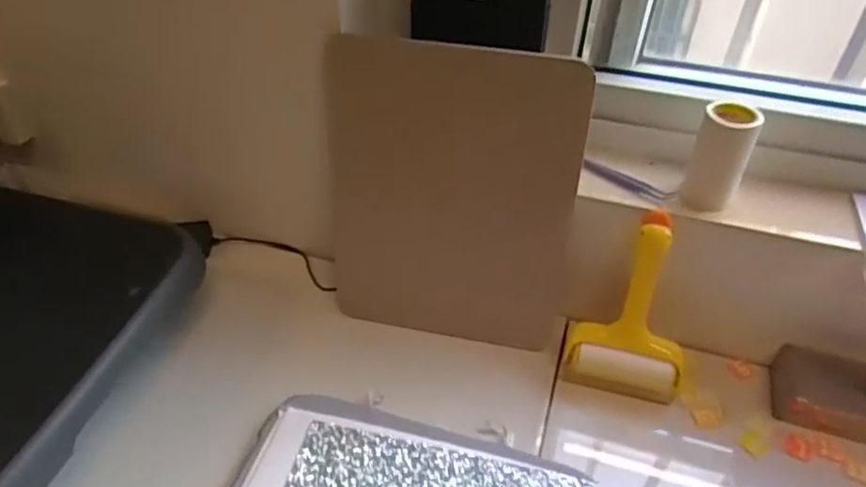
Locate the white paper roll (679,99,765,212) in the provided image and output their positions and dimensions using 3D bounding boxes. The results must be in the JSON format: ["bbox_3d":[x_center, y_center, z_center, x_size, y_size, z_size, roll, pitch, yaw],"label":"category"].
[{"bbox_3d":[0.292,-0.088,0.643,0.060,0.097,0.051,17,46,17],"label":"white paper roll"}]

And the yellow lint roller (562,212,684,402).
[{"bbox_3d":[0.228,0.069,0.693,0.132,0.207,0.039,17,14,17],"label":"yellow lint roller"}]

